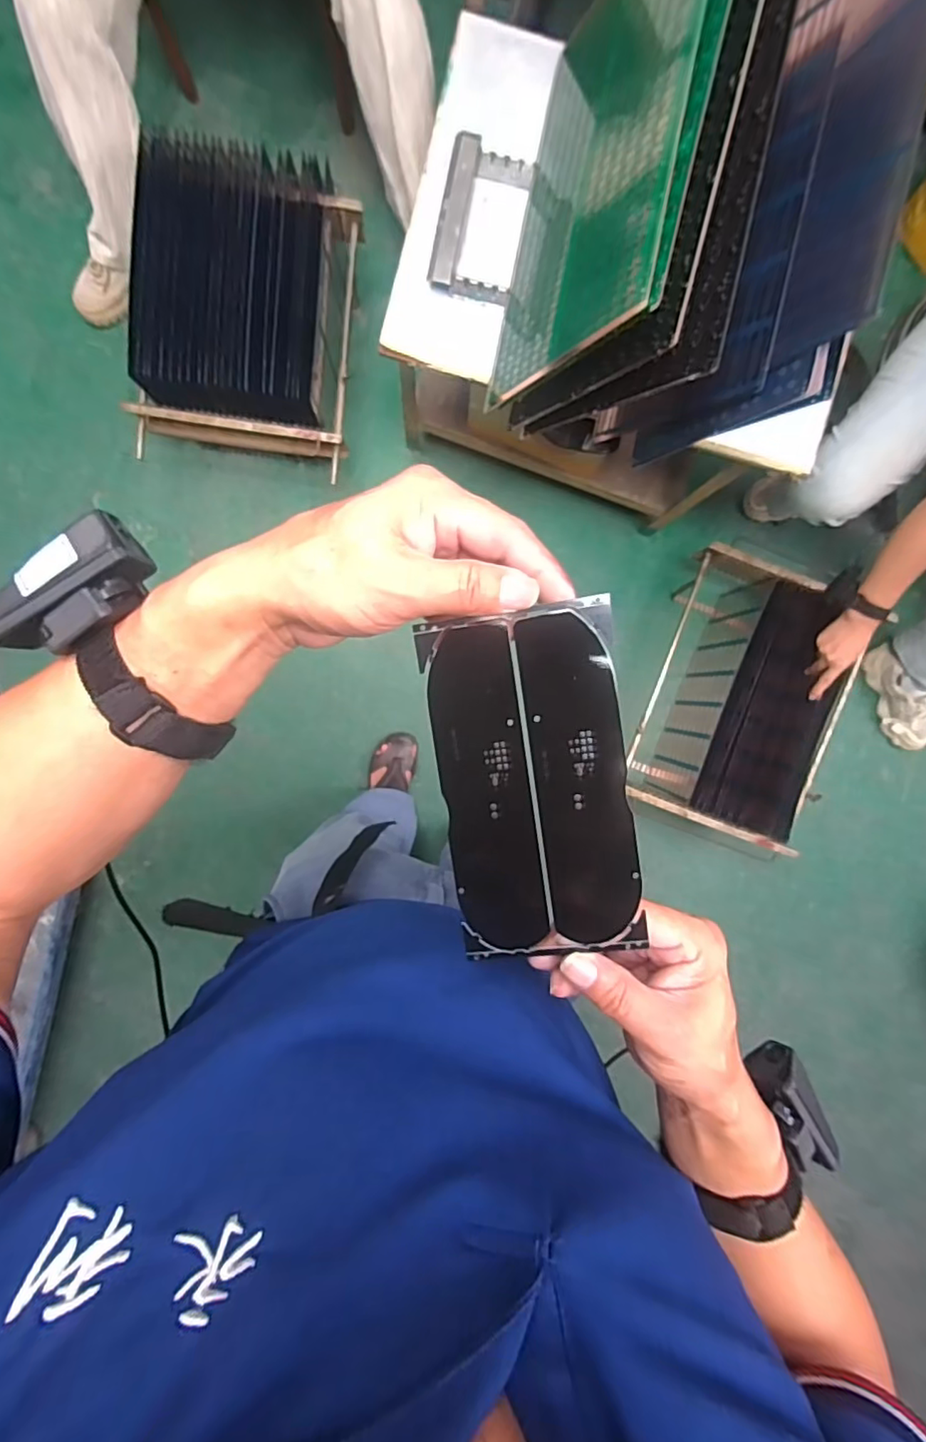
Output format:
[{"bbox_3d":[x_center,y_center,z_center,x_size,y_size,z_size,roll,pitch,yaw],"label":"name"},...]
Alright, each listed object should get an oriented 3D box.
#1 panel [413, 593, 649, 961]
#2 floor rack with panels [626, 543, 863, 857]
[{"bbox_3d":[0.033,0.032,0.263,0.084,0.004,0.160,-7,98,8],"label":"panel"},{"bbox_3d":[0.599,-0.048,1.237,0.382,0.323,0.556,21,93,-3],"label":"floor rack with panels"}]

